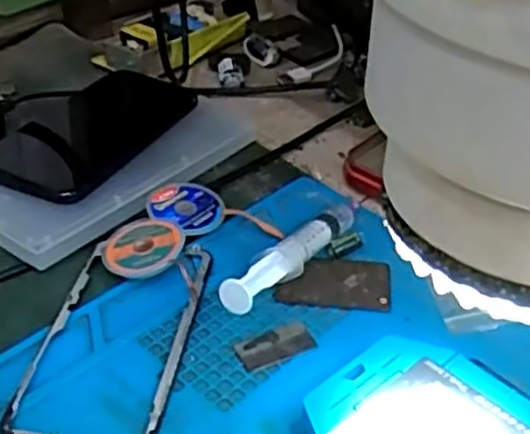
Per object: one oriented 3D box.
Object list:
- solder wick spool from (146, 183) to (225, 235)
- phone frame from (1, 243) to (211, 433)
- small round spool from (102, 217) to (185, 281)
[{"bbox_3d":[-0.046,-0.005,0.456,0.042,0.011,0.038,23,41,26],"label":"solder wick spool"},{"bbox_3d":[-0.074,0.059,0.378,0.069,0.005,0.140,6,37,5],"label":"phone frame"},{"bbox_3d":[-0.068,0.017,0.424,0.043,0.009,0.043,-28,44,-8],"label":"small round spool"}]

